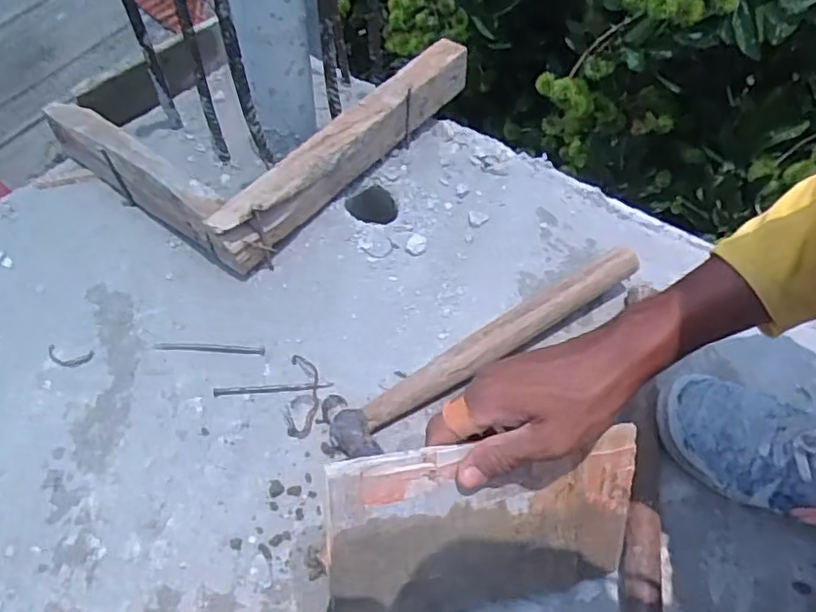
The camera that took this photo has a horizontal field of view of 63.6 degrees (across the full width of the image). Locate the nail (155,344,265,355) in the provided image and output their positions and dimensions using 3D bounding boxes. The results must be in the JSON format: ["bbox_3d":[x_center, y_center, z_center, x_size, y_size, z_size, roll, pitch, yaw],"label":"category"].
[{"bbox_3d":[-0.187,0.039,0.622,0.102,0.004,0.008,2,55,-1],"label":"nail"}]

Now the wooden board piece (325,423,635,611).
[{"bbox_3d":[0.055,0.154,0.457,0.220,0.132,0.010,-5,20,-16],"label":"wooden board piece"}]

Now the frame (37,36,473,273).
[{"bbox_3d":[-0.161,-0.238,0.772,0.297,0.079,0.380,34,61,20],"label":"frame"}]

